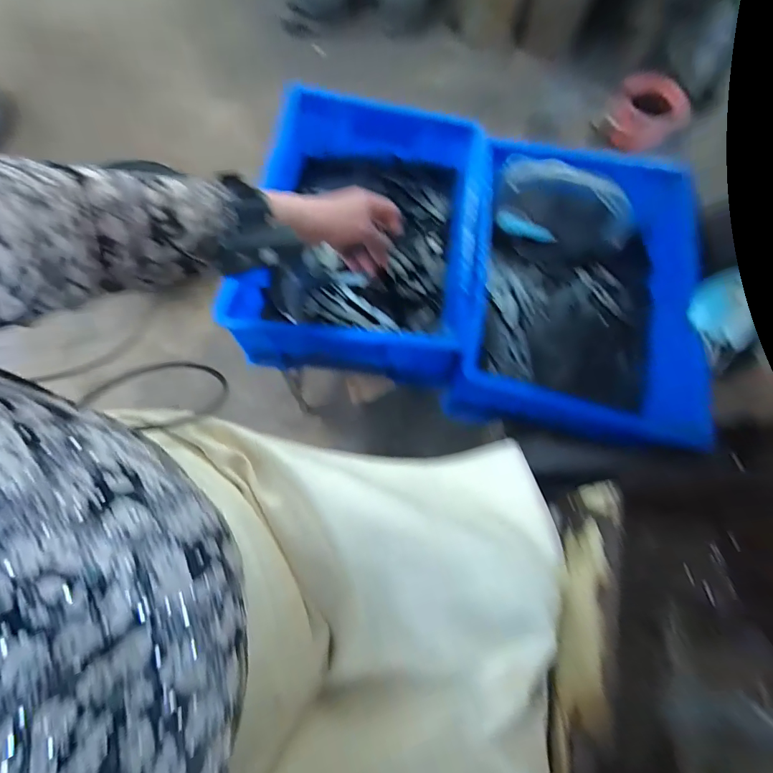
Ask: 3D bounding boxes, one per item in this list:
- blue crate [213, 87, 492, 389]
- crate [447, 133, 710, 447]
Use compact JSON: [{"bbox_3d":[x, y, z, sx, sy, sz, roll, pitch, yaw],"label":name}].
[{"bbox_3d":[-0.028,-0.226,0.634,0.309,0.129,0.406,7,71,0],"label":"blue crate"},{"bbox_3d":[0.262,-0.132,0.617,0.314,0.140,0.413,12,71,2],"label":"crate"}]

